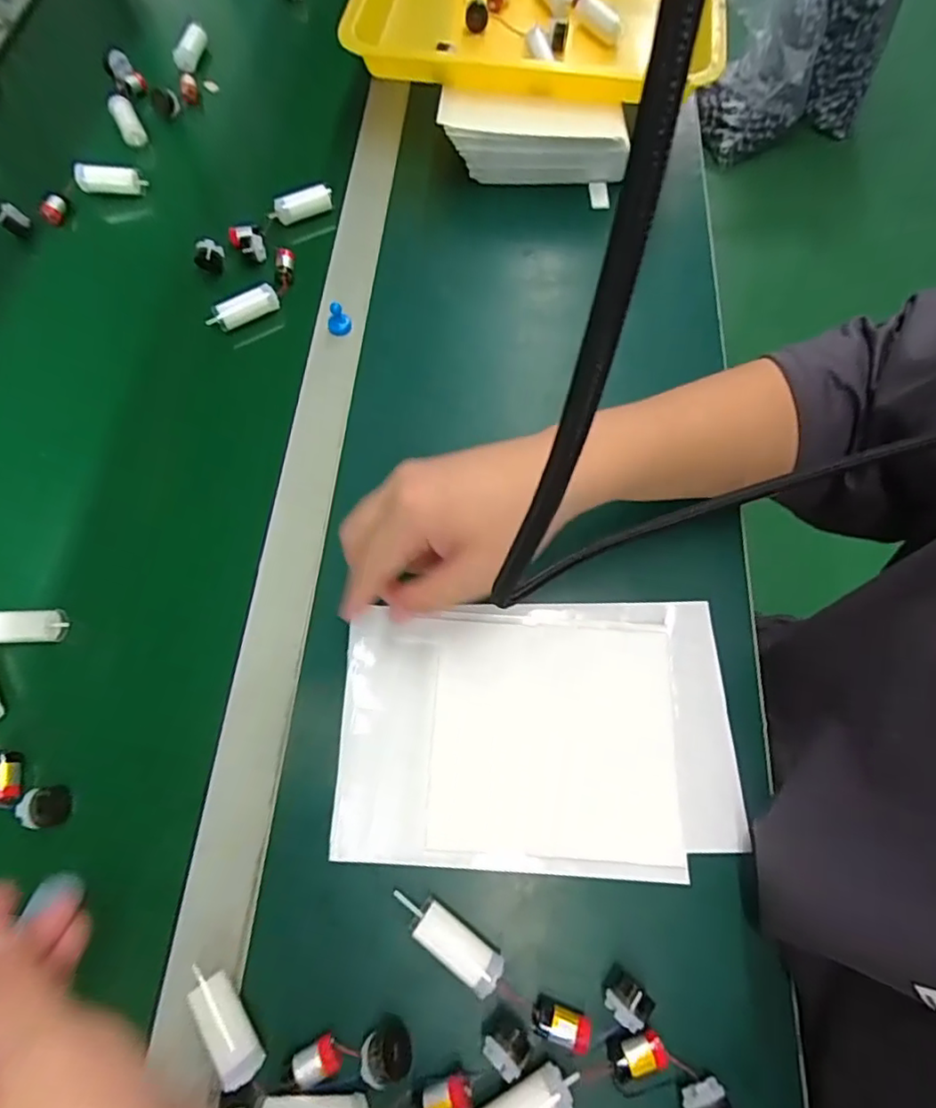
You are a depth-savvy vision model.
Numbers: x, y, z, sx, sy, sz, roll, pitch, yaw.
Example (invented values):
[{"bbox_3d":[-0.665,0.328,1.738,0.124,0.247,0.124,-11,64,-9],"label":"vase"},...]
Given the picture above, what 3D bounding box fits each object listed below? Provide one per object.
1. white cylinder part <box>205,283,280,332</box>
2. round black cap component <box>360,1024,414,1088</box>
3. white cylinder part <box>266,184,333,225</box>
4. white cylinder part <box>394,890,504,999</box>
[{"bbox_3d":[-0.186,-0.203,0.467,0.059,0.020,0.014,-24,66,-13],"label":"white cylinder part"},{"bbox_3d":[-0.041,0.248,0.280,0.024,0.012,0.021,-29,67,-15],"label":"round black cap component"},{"bbox_3d":[-0.151,-0.316,0.512,0.057,0.021,0.017,-18,65,-11],"label":"white cylinder part"},{"bbox_3d":[-0.012,0.204,0.303,0.065,0.014,0.019,33,67,14],"label":"white cylinder part"}]

